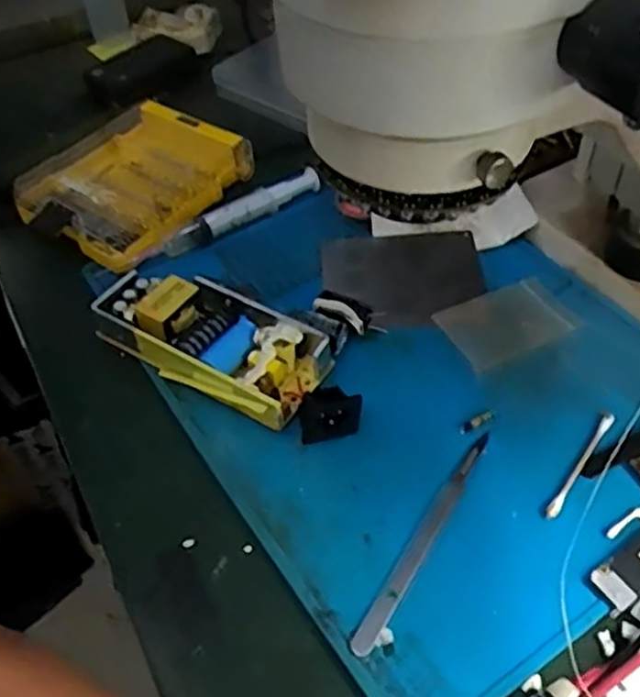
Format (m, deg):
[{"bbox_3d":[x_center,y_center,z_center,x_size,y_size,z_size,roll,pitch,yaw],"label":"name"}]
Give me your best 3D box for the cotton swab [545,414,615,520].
[{"bbox_3d":[0.129,0.057,0.357,0.006,0.004,0.070,29,57,27],"label":"cotton swab"}]

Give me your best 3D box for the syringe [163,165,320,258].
[{"bbox_3d":[-0.054,-0.096,0.499,0.120,0.013,0.021,-28,52,-18],"label":"syringe"}]

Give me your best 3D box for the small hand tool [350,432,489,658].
[{"bbox_3d":[0.049,0.086,0.337,0.010,0.004,0.125,23,55,24],"label":"small hand tool"}]

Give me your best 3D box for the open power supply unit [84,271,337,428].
[{"bbox_3d":[-0.061,-0.006,0.414,0.130,0.033,0.063,25,56,25],"label":"open power supply unit"}]

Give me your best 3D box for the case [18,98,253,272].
[{"bbox_3d":[-0.135,-0.123,0.520,0.118,0.032,0.152,25,56,25],"label":"case"}]

